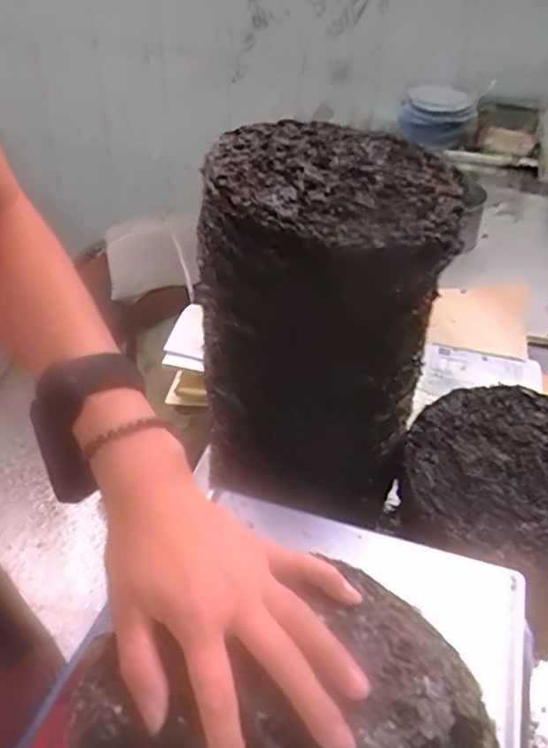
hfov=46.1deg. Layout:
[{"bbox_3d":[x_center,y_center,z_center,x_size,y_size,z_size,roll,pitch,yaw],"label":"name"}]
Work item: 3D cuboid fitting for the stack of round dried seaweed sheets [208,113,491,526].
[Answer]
[{"bbox_3d":[0.038,-0.057,0.556,0.198,0.255,0.179,-1,39,-4],"label":"stack of round dried seaweed sheets"}]

